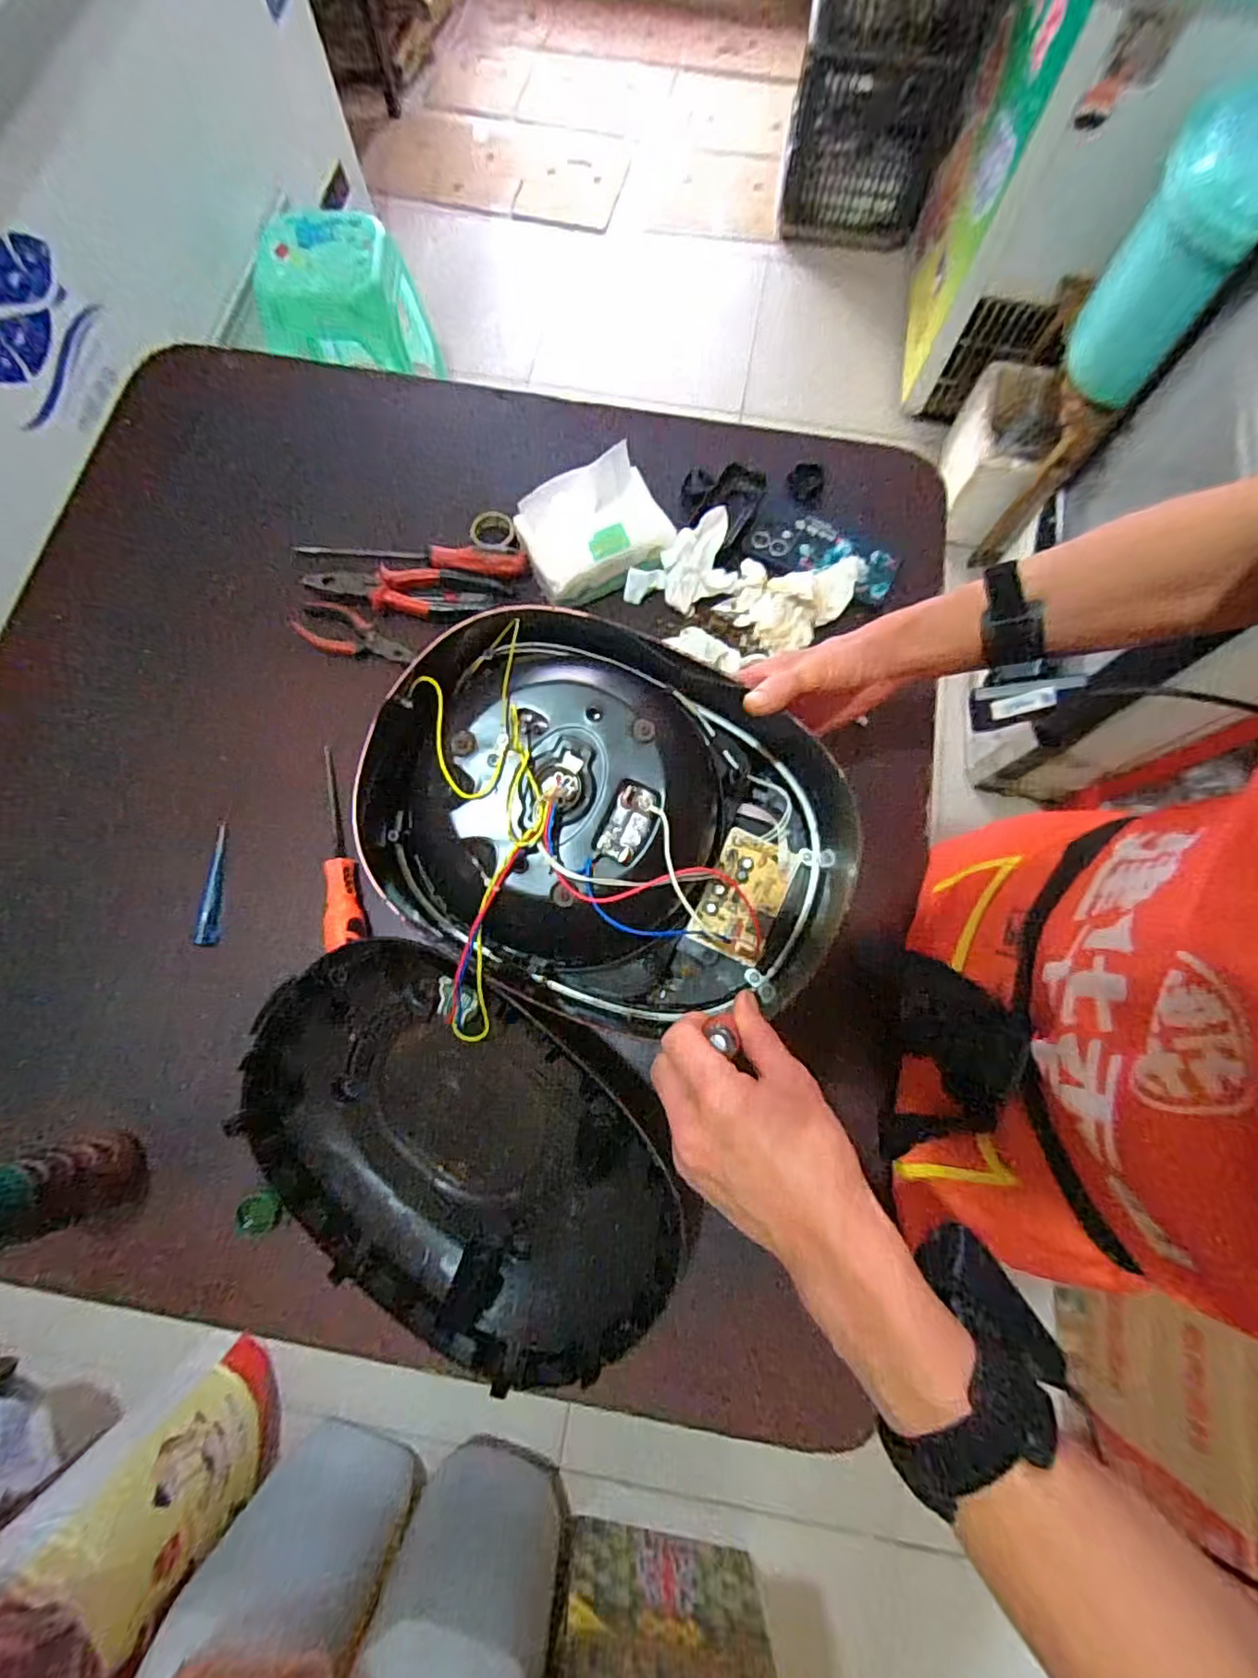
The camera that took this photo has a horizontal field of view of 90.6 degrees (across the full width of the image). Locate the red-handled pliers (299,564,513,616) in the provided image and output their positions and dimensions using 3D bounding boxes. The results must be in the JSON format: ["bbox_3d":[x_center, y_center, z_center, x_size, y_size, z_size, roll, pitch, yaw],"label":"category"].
[{"bbox_3d":[-0.229,-0.258,0.643,0.201,0.012,0.047,1,75,-1],"label":"red-handled pliers"}]

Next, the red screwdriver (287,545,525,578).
[{"bbox_3d":[-0.233,-0.297,0.655,0.255,0.029,0.025,7,75,1],"label":"red screwdriver"}]

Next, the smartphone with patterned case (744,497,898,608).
[{"bbox_3d":[0.206,-0.307,0.664,0.158,0.013,0.071,25,76,5],"label":"smartphone with patterned case"}]

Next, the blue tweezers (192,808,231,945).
[{"bbox_3d":[-0.390,0.037,0.589,0.016,0.021,0.126,2,75,0],"label":"blue tweezers"}]

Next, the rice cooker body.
[{"bbox_3d":[-0.001,-0.006,0.472,0.344,0.163,0.270,19,75,4],"label":"rice cooker body"}]

